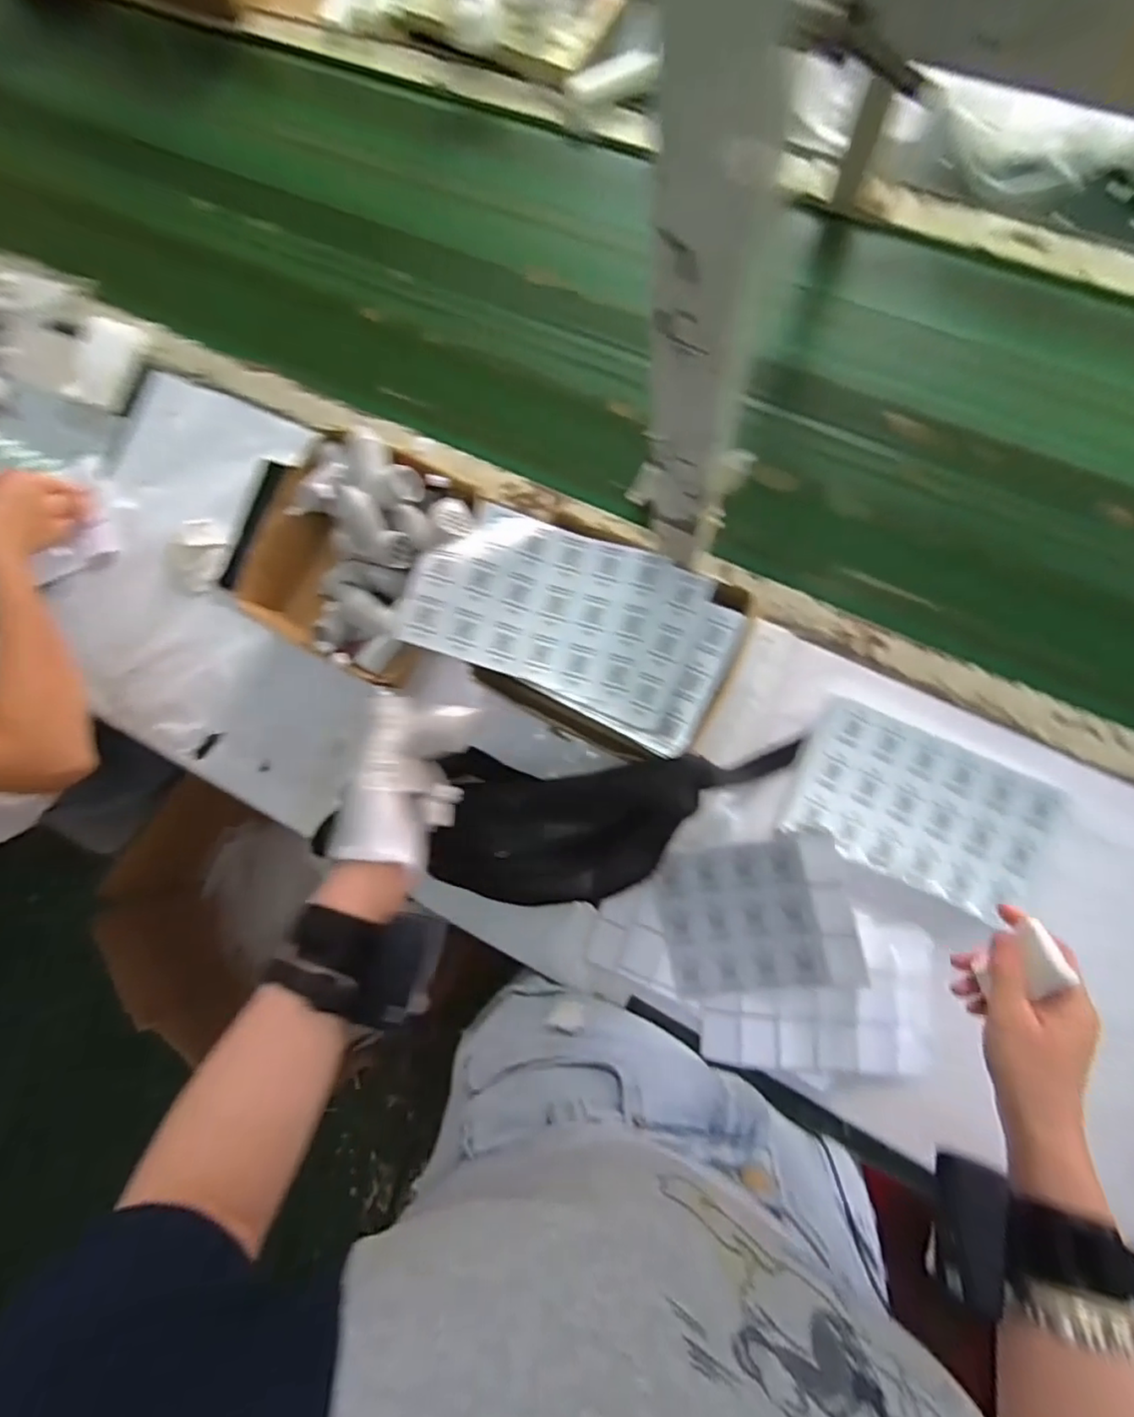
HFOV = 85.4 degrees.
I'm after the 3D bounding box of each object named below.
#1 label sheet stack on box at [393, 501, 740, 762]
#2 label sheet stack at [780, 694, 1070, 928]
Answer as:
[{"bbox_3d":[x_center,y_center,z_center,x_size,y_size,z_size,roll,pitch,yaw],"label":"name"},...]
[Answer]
[{"bbox_3d":[0.010,-0.075,0.520,0.258,0.066,0.147,23,89,9],"label":"label sheet stack on box"},{"bbox_3d":[0.323,0.090,0.560,0.220,0.026,0.133,24,87,11],"label":"label sheet stack"}]

